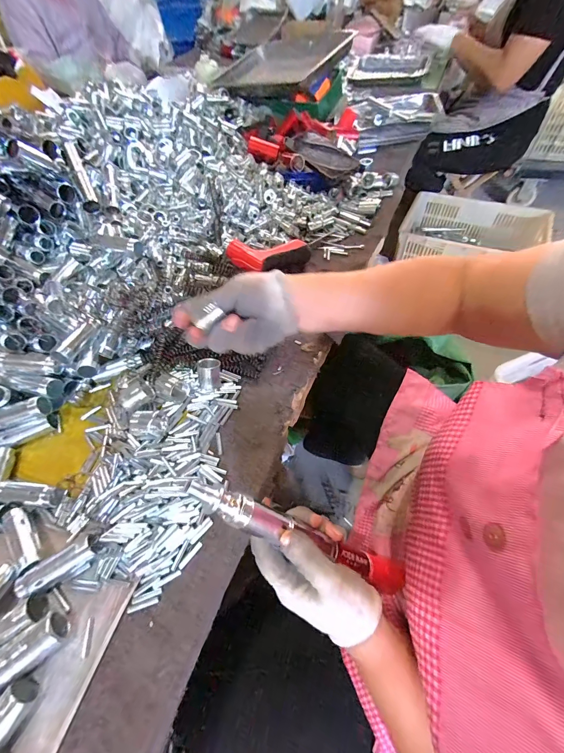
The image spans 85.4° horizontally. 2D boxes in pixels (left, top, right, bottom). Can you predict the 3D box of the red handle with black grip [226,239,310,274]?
[{"bbox_3d":[-0.019,-0.190,0.489,0.127,0.030,0.058,-6,55,-15],"label":"red handle with black grip"}]

